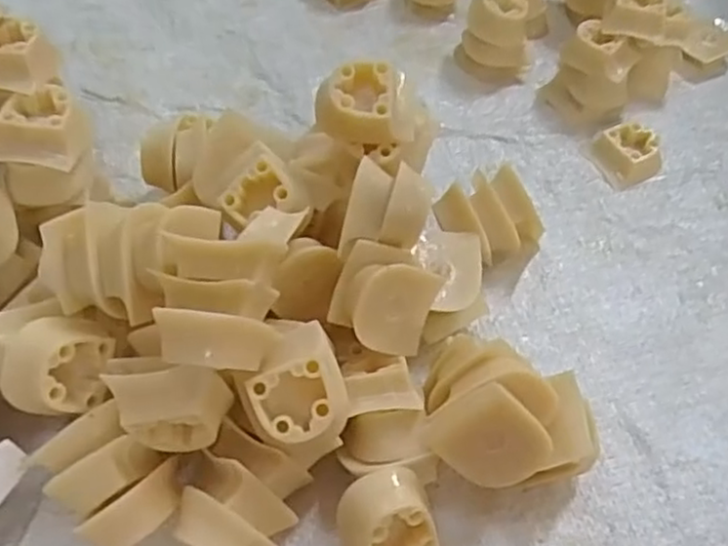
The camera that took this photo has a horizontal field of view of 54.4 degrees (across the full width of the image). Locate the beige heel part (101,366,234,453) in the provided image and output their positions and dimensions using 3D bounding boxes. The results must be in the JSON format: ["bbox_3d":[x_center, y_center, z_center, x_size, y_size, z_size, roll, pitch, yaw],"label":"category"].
[{"bbox_3d":[-0.069,0.049,0.264,0.036,0.036,0.021,-9,21,6],"label":"beige heel part"}]

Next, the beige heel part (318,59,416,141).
[{"bbox_3d":[0.000,-0.077,0.332,0.043,0.024,0.036,-9,77,-6],"label":"beige heel part"}]

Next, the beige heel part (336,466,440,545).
[{"bbox_3d":[0.009,0.102,0.286,0.037,0.036,0.036,-15,58,-15],"label":"beige heel part"}]

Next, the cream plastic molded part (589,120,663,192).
[{"bbox_3d":[0.163,-0.074,0.436,0.038,0.017,0.039,-16,58,-16],"label":"cream plastic molded part"}]

